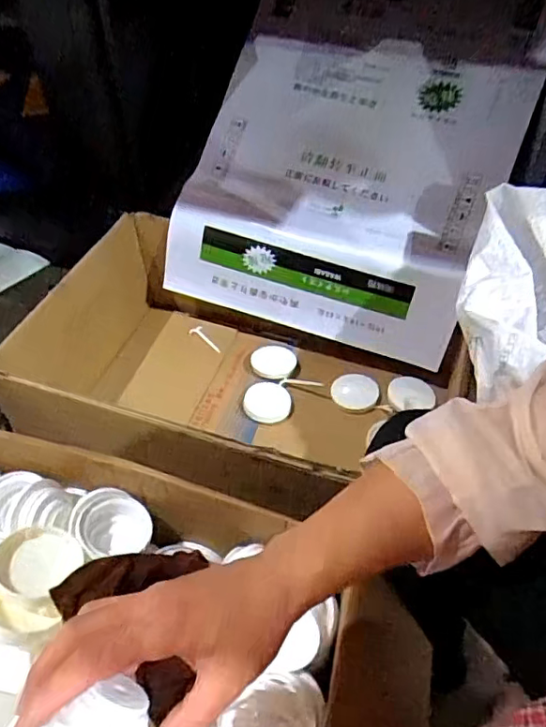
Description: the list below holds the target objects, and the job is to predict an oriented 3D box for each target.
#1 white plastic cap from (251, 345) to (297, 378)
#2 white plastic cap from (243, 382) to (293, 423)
[{"bbox_3d":[0.001,-0.004,1.121,0.085,0.008,0.078,6,59,-9],"label":"white plastic cap"},{"bbox_3d":[-0.009,0.071,1.055,0.088,0.013,0.084,-1,47,1],"label":"white plastic cap"}]

